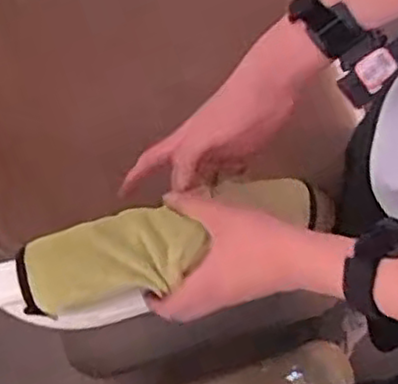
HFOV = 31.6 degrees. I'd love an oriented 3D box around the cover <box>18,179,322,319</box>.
[{"bbox_3d":[-0.019,0.035,0.589,0.258,0.054,0.071,-19,76,-20],"label":"cover"}]

